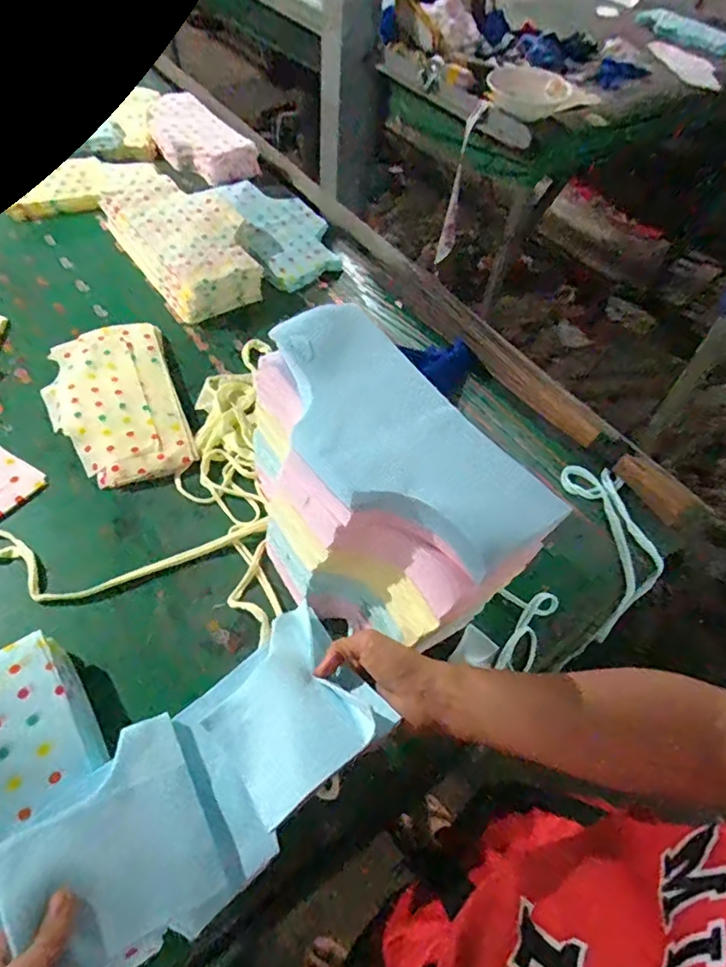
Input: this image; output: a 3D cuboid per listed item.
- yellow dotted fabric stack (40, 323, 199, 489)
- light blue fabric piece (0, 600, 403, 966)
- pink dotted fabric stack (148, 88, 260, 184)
[{"bbox_3d":[-0.348,-0.114,0.782,0.169,0.026,0.279,-17,57,-17],"label":"yellow dotted fabric stack"},{"bbox_3d":[-0.135,0.255,0.478,0.304,0.105,0.151,-36,64,-16],"label":"light blue fabric piece"},{"bbox_3d":[-0.356,-0.737,1.189,0.146,0.055,0.322,-30,62,-24],"label":"pink dotted fabric stack"}]

